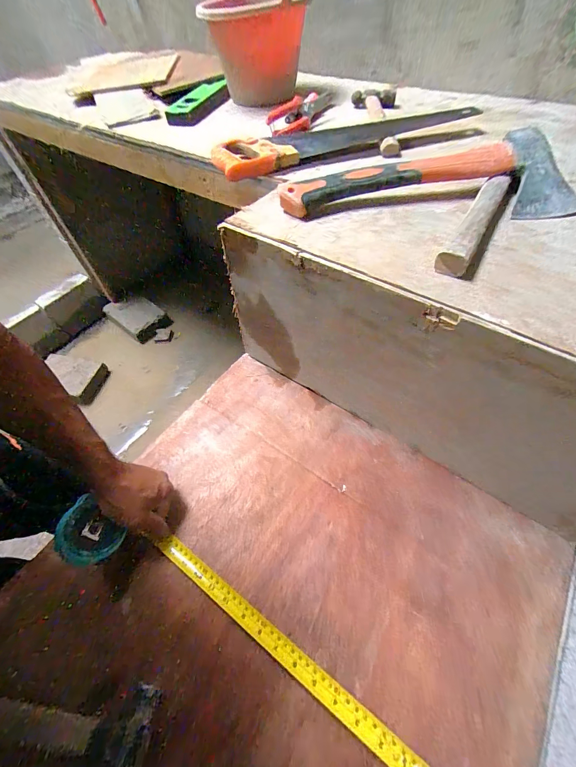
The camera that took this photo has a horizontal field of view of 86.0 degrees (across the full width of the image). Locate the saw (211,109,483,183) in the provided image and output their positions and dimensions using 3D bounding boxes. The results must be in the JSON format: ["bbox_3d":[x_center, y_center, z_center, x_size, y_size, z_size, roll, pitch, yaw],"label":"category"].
[{"bbox_3d":[0.107,-0.456,0.572,0.486,0.029,0.116,-14,55,-7],"label":"saw"}]

